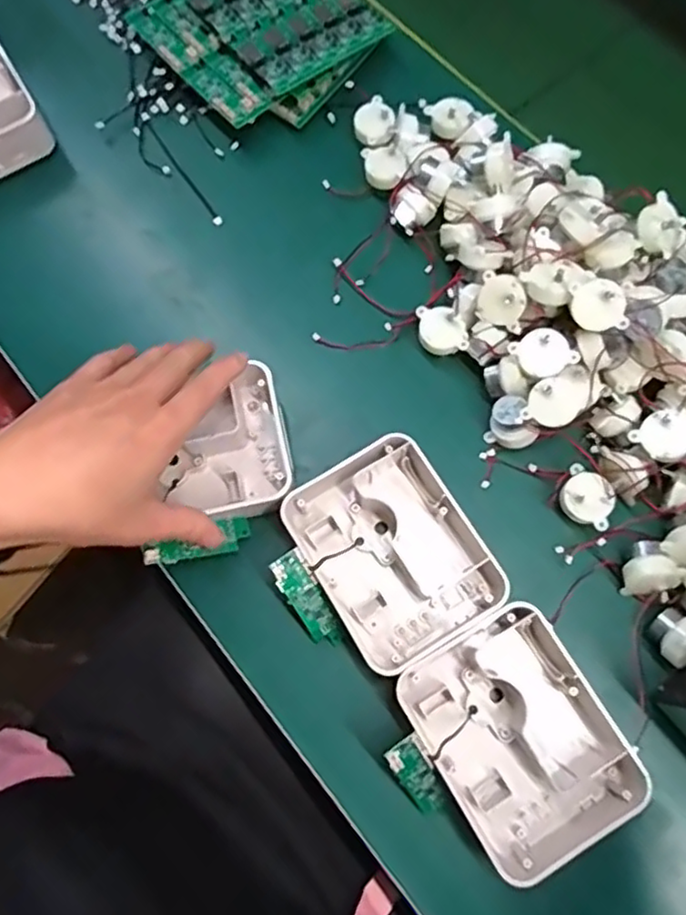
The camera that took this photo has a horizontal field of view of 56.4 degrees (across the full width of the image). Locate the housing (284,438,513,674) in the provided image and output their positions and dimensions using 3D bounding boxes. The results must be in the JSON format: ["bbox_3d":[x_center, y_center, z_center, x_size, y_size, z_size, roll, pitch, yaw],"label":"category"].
[{"bbox_3d":[0.032,0.062,0.416,0.099,0.043,0.127,-31,74,-9],"label":"housing"}]

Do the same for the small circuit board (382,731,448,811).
[{"bbox_3d":[0.044,0.185,0.370,0.022,0.009,0.056,-29,114,-6],"label":"small circuit board"}]

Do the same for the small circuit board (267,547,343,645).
[{"bbox_3d":[-0.022,0.092,0.408,0.022,0.007,0.071,-30,106,-6],"label":"small circuit board"}]

